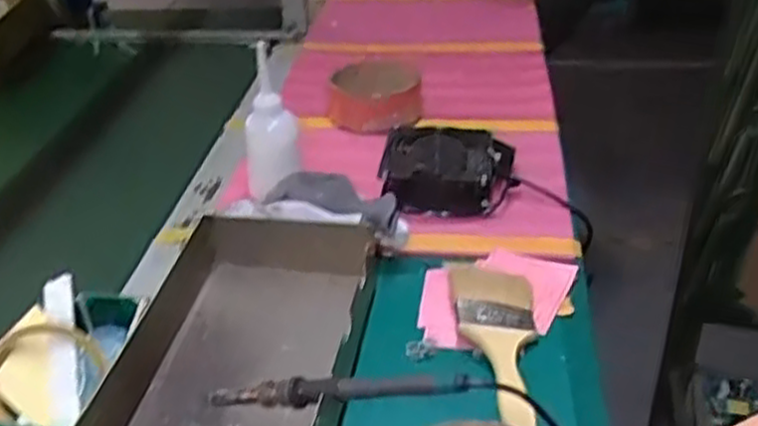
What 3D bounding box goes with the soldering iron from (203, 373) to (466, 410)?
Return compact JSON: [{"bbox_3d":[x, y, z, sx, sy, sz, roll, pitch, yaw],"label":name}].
[{"bbox_3d":[-0.036,0.123,0.532,0.201,0.016,0.019,-10,28,27],"label":"soldering iron"}]

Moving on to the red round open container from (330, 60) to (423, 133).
[{"bbox_3d":[-0.007,-0.152,1.011,0.122,0.066,0.092,-1,32,4],"label":"red round open container"}]

